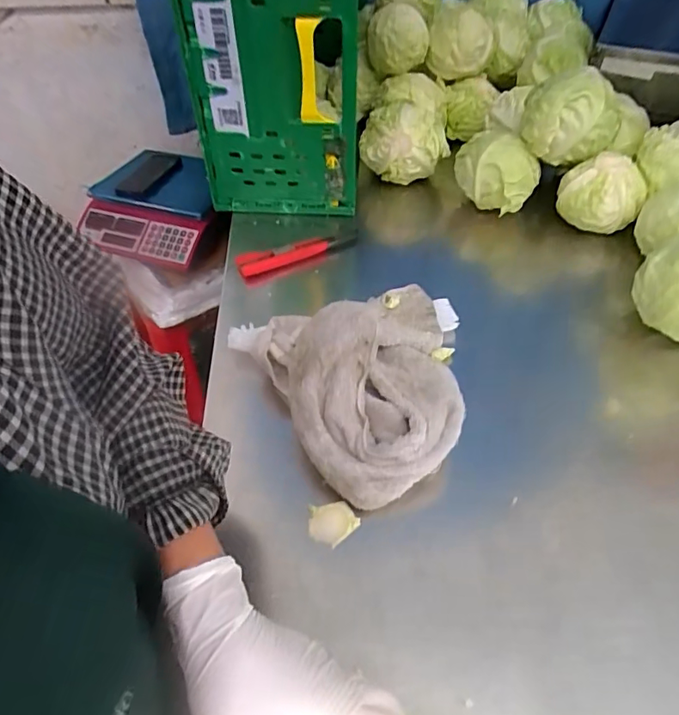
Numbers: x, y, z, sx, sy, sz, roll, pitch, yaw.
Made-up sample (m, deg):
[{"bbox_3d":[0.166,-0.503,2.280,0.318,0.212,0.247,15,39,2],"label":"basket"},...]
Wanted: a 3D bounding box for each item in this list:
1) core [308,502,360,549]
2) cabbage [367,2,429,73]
[{"bbox_3d":[-0.008,0.144,0.457,0.037,0.013,0.038,-34,55,-25],"label":"core"},{"bbox_3d":[0.099,-0.517,0.854,0.092,0.083,0.078,2,48,4],"label":"cabbage"}]

